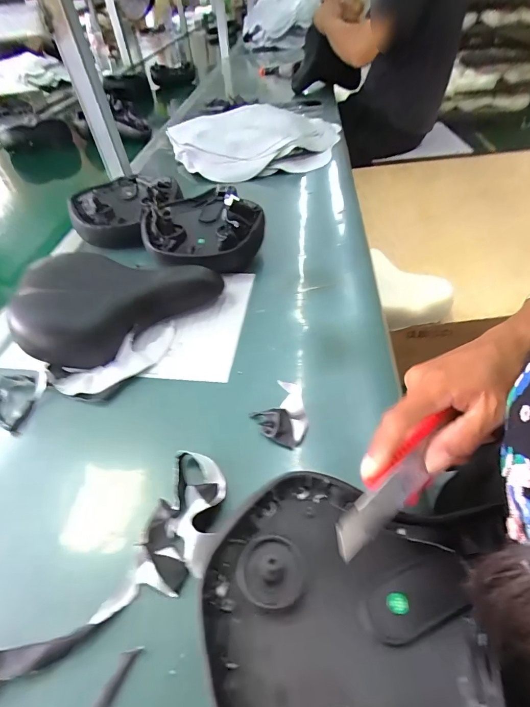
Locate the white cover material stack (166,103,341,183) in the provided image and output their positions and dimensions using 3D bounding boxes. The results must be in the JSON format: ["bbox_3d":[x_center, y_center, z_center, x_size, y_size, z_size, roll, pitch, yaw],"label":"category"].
[{"bbox_3d":[-0.020,-0.524,0.864,0.389,0.052,0.362,0,47,6],"label":"white cover material stack"}]

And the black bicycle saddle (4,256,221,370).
[{"bbox_3d":[-0.183,-0.071,0.455,0.240,0.082,0.109,-33,53,-23],"label":"black bicycle saddle"}]

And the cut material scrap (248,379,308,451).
[{"bbox_3d":[0.014,0.061,0.356,0.051,0.031,0.059,-7,47,0],"label":"cut material scrap"}]

